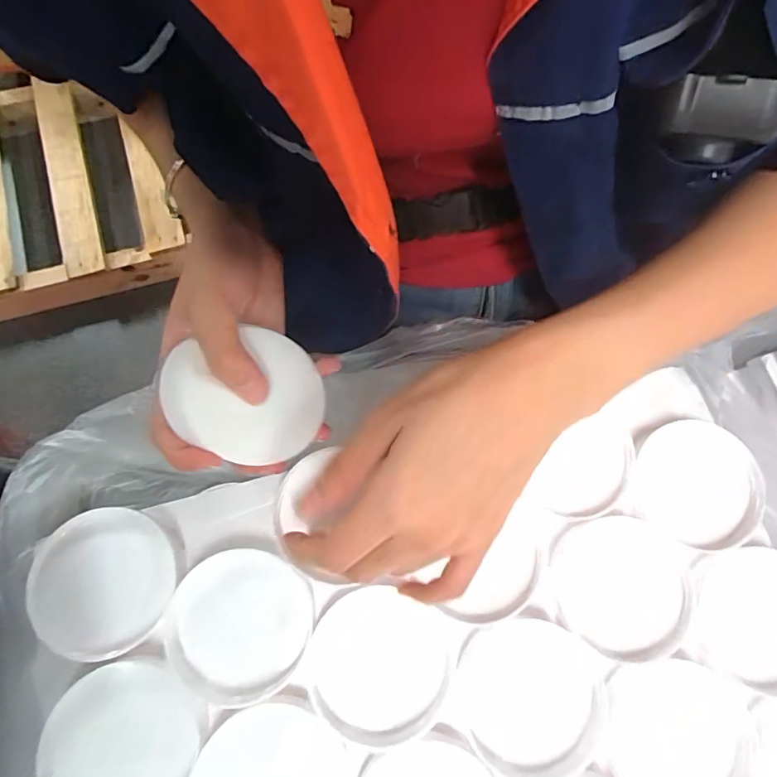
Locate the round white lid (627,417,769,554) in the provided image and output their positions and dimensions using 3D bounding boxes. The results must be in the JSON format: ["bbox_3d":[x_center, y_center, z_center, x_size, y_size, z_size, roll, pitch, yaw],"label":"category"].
[{"bbox_3d":[0.188,0.058,0.309,0.077,0.014,0.071,1,74,-3],"label":"round white lid"}]

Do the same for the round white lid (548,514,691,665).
[{"bbox_3d":[0.134,0.115,0.295,0.075,0.012,0.076,1,74,-3],"label":"round white lid"}]

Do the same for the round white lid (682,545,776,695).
[{"bbox_3d":[0.213,0.131,0.292,0.083,0.011,0.075,14,74,0],"label":"round white lid"}]

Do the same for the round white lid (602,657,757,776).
[{"bbox_3d":[0.158,0.184,0.274,0.081,0.019,0.077,1,74,-3],"label":"round white lid"}]

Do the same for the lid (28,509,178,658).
[{"bbox_3d":[-0.159,0.107,0.281,0.071,0.011,0.075,1,74,-2],"label":"lid"}]

